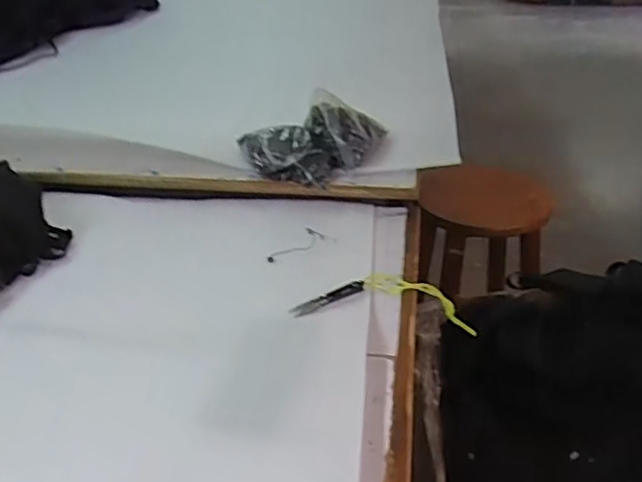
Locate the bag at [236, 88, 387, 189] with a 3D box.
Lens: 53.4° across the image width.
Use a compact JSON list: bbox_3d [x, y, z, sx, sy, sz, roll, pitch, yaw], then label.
[{"bbox_3d":[-0.020,-0.151,0.941,0.219,0.095,0.118,1,30,4],"label":"bag"}]

